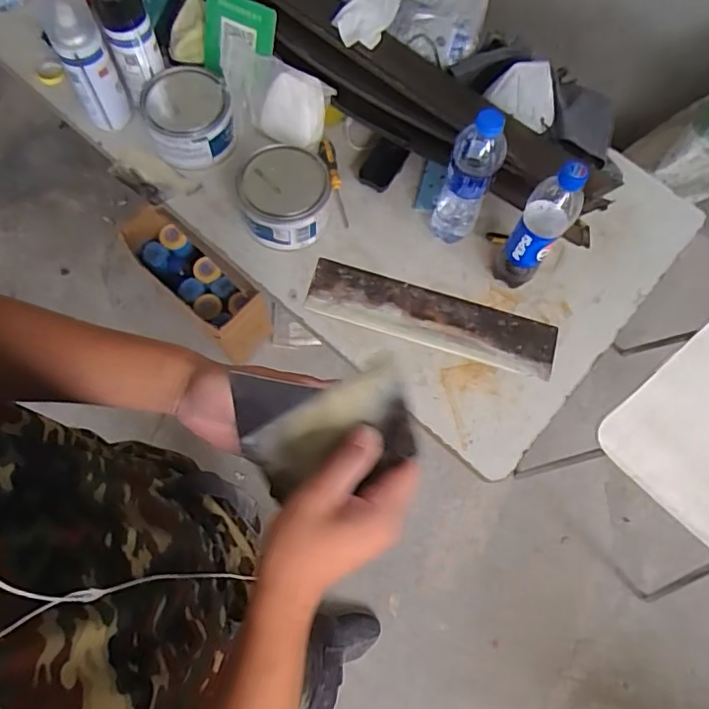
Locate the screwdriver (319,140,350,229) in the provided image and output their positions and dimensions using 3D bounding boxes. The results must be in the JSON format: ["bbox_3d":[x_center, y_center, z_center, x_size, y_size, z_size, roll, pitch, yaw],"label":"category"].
[{"bbox_3d":[-0.034,-0.269,0.866,0.026,0.025,0.148,-9,72,-5],"label":"screwdriver"}]

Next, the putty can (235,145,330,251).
[{"bbox_3d":[-0.102,-0.230,0.814,0.125,0.087,0.130,1,71,-2],"label":"putty can"}]

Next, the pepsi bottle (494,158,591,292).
[{"bbox_3d":[0.241,-0.165,0.721,0.059,0.229,0.057,34,73,9],"label":"pepsi bottle"}]

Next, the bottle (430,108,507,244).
[{"bbox_3d":[0.154,-0.237,0.752,0.067,0.221,0.067,20,71,5],"label":"bottle"}]

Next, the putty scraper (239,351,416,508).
[{"bbox_3d":[-0.018,0.061,0.401,0.129,0.012,0.072,-27,72,17],"label":"putty scraper"}]

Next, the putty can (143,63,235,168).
[{"bbox_3d":[-0.254,-0.369,0.849,0.126,0.092,0.135,1,71,-2],"label":"putty can"}]

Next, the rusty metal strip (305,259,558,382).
[{"bbox_3d":[0.112,-0.054,0.807,0.360,0.010,0.089,16,71,3],"label":"rusty metal strip"}]

